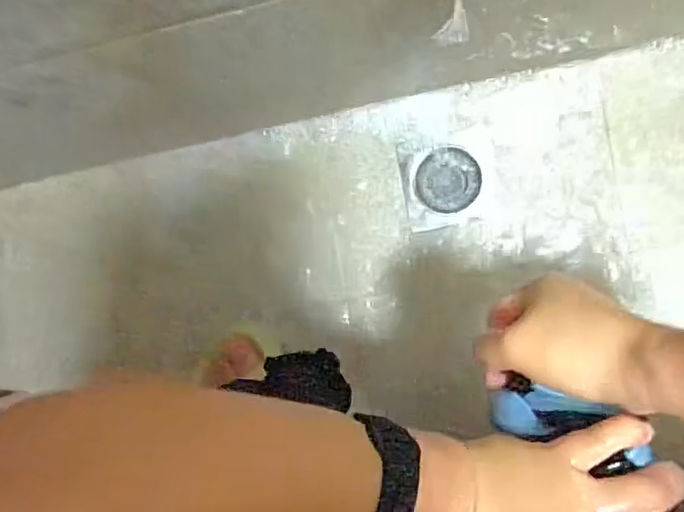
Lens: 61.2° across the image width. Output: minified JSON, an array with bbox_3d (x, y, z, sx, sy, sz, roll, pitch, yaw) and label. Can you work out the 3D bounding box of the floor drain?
[{"bbox_3d":[0.116,-0.082,0.631,0.068,0.014,0.069,0,92,8],"label":"floor drain"}]

